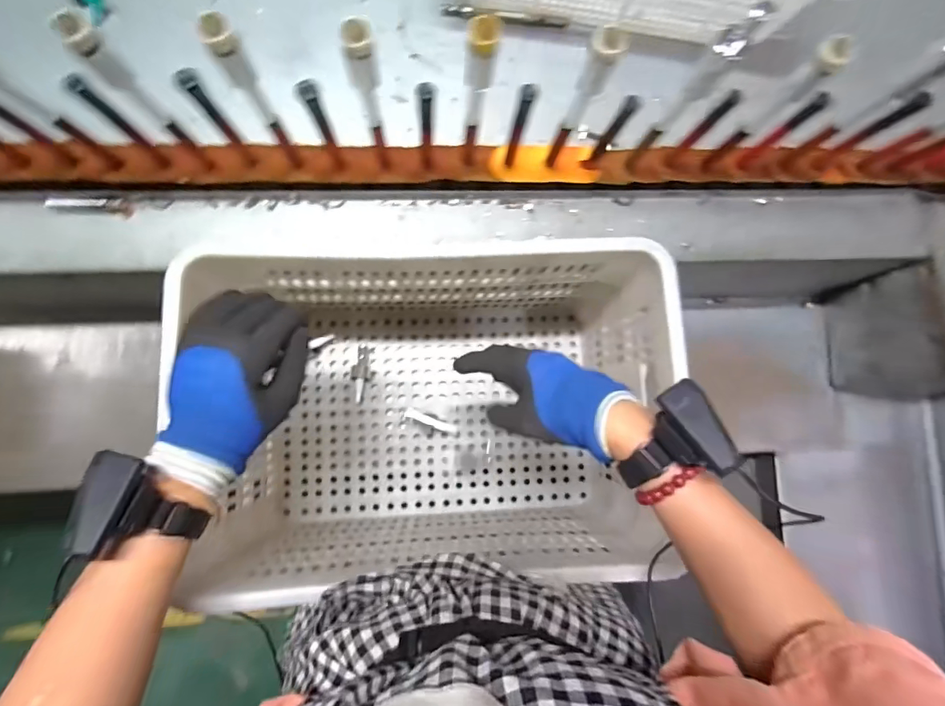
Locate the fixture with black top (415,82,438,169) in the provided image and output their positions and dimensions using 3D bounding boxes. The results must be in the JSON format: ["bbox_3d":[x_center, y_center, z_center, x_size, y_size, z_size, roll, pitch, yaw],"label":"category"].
[{"bbox_3d":[-0.050,-0.245,0.500,0.019,0.137,0.015,0,85,-5],"label":"fixture with black top"}]

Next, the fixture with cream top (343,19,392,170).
[{"bbox_3d":[-0.100,-0.240,0.456,0.026,0.212,0.023,-15,87,-6],"label":"fixture with cream top"}]

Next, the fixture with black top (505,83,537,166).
[{"bbox_3d":[0.049,-0.246,0.502,0.013,0.130,0.013,15,84,-4],"label":"fixture with black top"}]

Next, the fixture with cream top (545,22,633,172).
[{"bbox_3d":[0.107,-0.243,0.472,0.036,0.209,0.030,19,84,-4],"label":"fixture with cream top"}]

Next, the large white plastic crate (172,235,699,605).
[{"bbox_3d":[-0.050,0.071,0.600,0.516,0.285,0.339,-1,84,-5],"label":"large white plastic crate"}]

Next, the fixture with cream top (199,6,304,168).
[{"bbox_3d":[-0.207,-0.241,0.445,0.023,0.203,0.021,0,85,-5],"label":"fixture with cream top"}]

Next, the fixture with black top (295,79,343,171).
[{"bbox_3d":[-0.160,-0.241,0.489,0.020,0.138,0.018,-25,88,-7],"label":"fixture with black top"}]

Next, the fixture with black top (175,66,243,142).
[{"bbox_3d":[-0.262,-0.243,0.463,0.019,0.126,0.026,-35,89,-7],"label":"fixture with black top"}]

